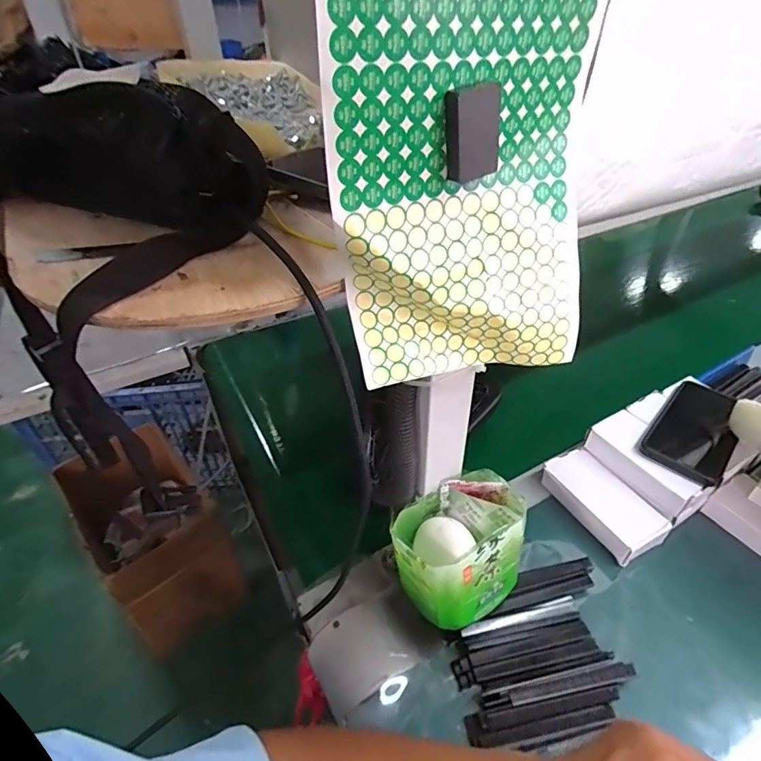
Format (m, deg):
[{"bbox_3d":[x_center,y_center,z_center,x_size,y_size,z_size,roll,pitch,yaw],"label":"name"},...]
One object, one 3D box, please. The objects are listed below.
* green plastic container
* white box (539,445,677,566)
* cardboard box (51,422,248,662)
[{"bbox_3d":[0.069,0.143,0.389,0.109,0.085,0.081,-18,41,-19],"label":"green plastic container"},{"bbox_3d":[0.245,0.139,0.510,0.064,0.033,0.127,-20,42,-21],"label":"white box"},{"bbox_3d":[-0.562,0.420,1.166,0.264,0.389,0.361,-29,46,-29],"label":"cardboard box"}]

